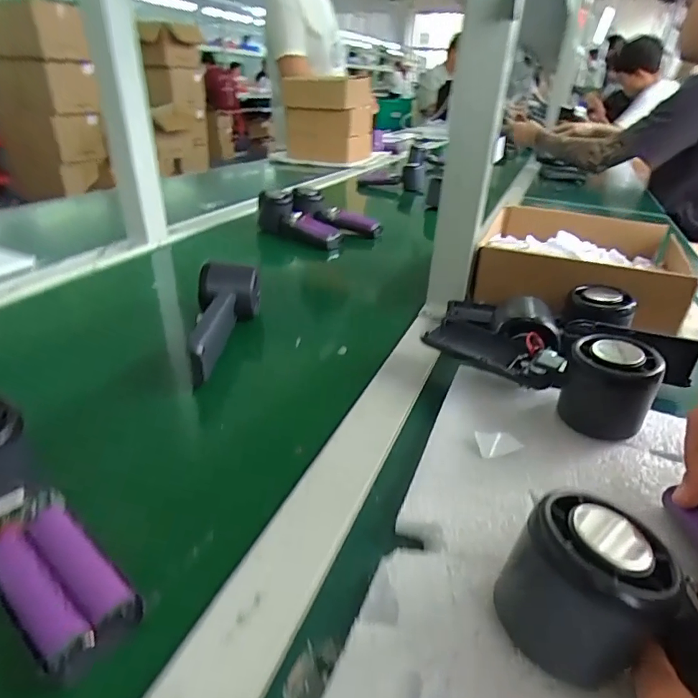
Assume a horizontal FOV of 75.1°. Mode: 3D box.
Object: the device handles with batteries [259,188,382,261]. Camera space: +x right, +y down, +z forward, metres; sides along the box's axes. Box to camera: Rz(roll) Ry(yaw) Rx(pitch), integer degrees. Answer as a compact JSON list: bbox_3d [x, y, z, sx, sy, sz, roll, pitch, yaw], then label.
[{"bbox_3d":[-0.052,-0.209,0.732,0.179,0.068,0.118,16,33,20],"label":"device handles with batteries"}]

